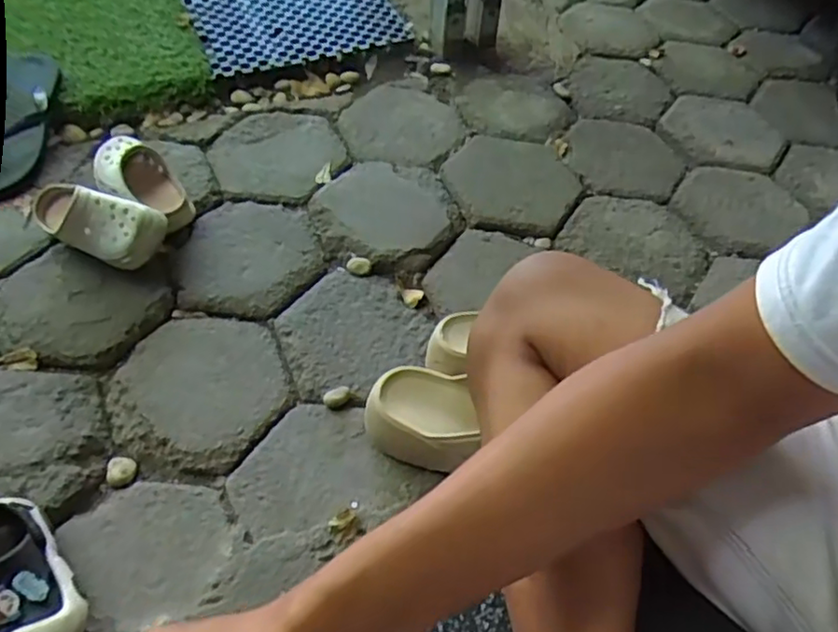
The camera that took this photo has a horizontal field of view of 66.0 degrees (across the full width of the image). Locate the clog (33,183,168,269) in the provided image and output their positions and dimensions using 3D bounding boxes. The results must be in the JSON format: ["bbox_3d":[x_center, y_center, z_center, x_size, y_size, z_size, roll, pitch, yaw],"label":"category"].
[{"bbox_3d":[-0.404,-0.112,0.806,0.180,0.089,0.065,19,54,9],"label":"clog"}]

